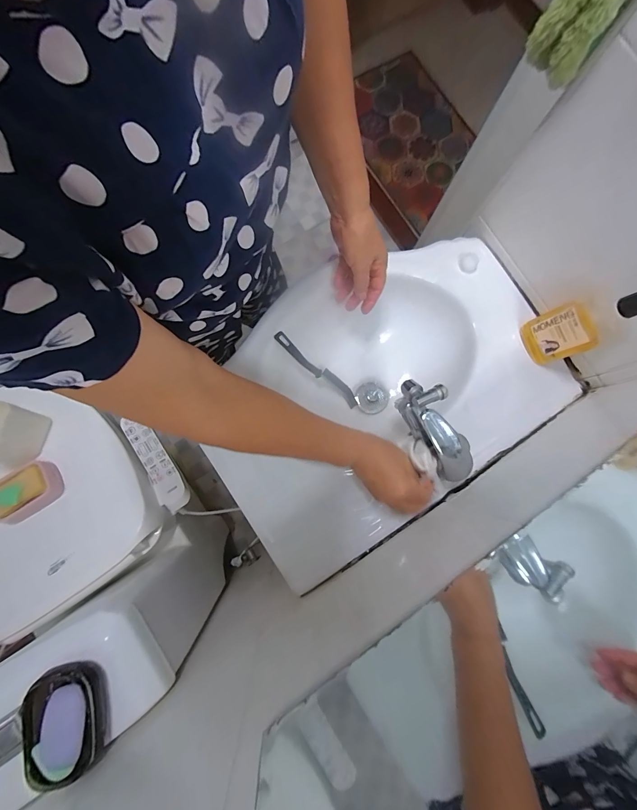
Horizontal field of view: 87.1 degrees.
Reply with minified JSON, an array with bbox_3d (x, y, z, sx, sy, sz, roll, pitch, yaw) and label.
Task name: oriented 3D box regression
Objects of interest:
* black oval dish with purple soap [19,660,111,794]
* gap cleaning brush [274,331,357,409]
[{"bbox_3d":[-0.303,0.374,0.402,0.078,0.045,0.115,-16,83,-6],"label":"black oval dish with purple soap"},{"bbox_3d":[0.000,-0.058,0.589,0.208,0.023,0.029,36,78,-37],"label":"gap cleaning brush"}]

